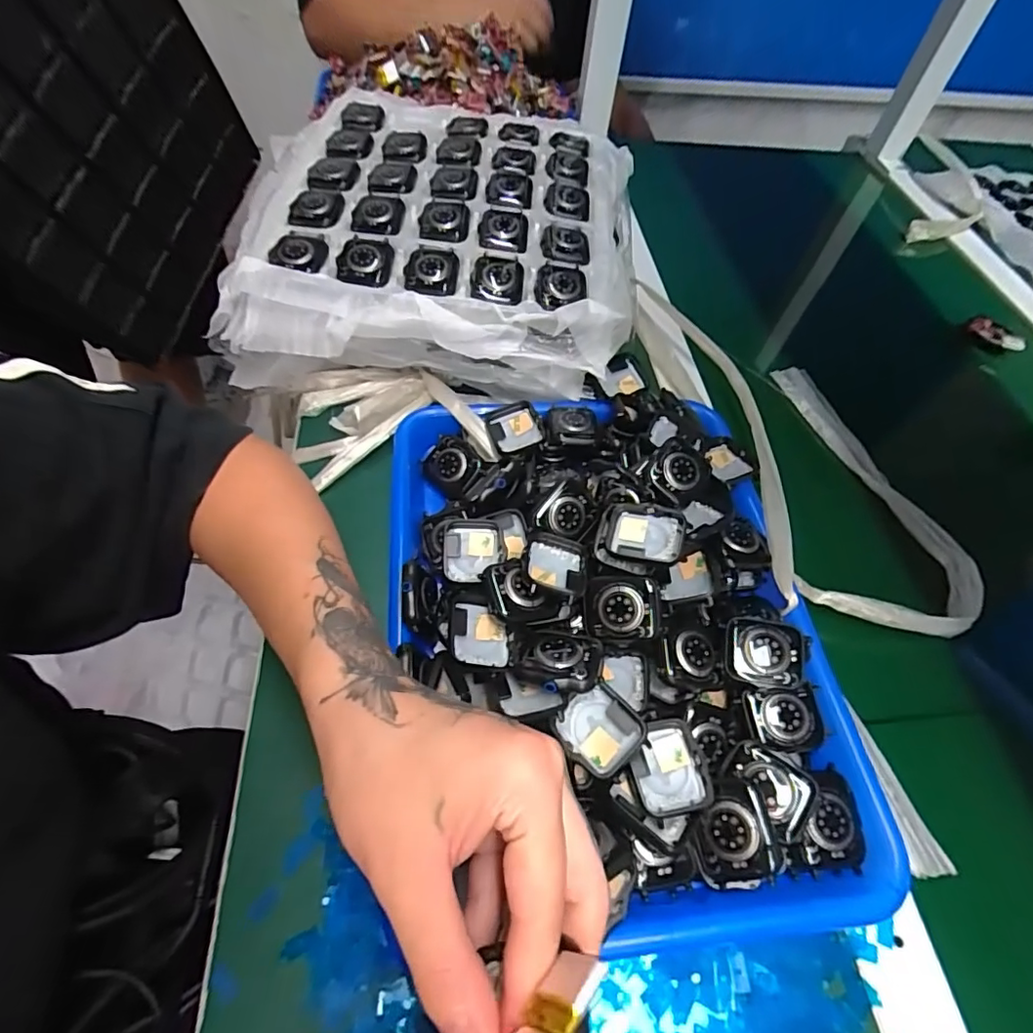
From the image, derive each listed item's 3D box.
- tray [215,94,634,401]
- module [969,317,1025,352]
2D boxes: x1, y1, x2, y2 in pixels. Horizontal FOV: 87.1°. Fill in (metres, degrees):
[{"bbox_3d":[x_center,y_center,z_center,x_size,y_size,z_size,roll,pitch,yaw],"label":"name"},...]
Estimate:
[{"bbox_3d":[-0.065,-0.251,0.487,0.335,0.084,0.338,4,55,-2],"label":"tray"},{"bbox_3d":[0.482,-0.182,0.545,0.016,0.012,0.051,-33,64,-24],"label":"module"}]

